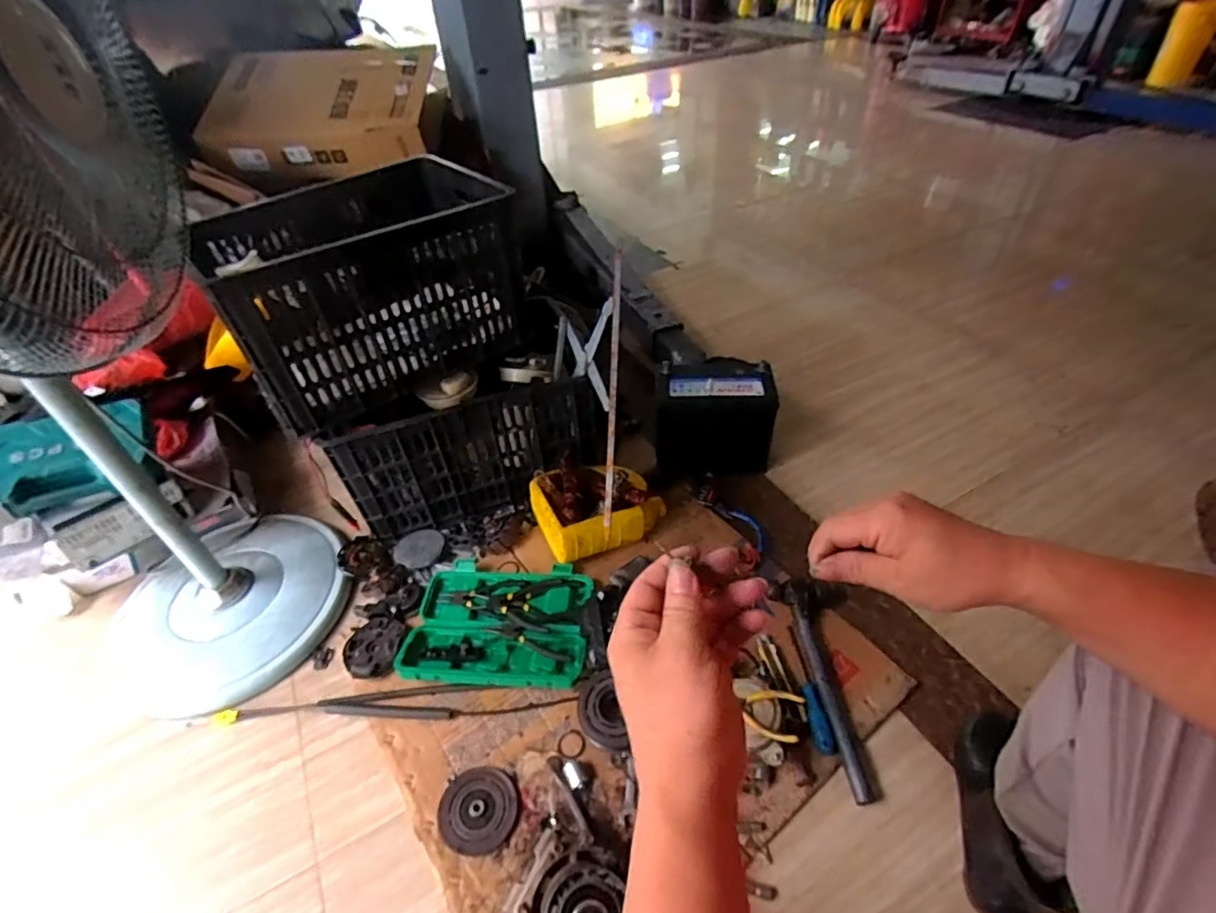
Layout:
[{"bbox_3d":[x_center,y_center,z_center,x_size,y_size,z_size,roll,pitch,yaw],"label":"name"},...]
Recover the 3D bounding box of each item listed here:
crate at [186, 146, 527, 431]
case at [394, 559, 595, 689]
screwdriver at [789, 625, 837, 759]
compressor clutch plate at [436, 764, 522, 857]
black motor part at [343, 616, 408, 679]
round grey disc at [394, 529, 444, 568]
[{"bbox_3d":[-0.435,-0.320,1.055,0.480,0.283,0.321,-30,49,-24],"label":"crate"},{"bbox_3d":[-0.180,0.277,0.967,0.300,0.034,0.228,2,44,7],"label":"case"},{"bbox_3d":[0.304,0.345,0.864,0.029,0.022,0.195,-3,44,2],"label":"screwdriver"},{"bbox_3d":[-0.176,0.480,0.780,0.107,0.014,0.105,-2,44,2],"label":"compressor clutch plate"},{"bbox_3d":[-0.392,0.316,0.952,0.107,0.024,0.102,-2,44,2],"label":"black motor part"},{"bbox_3d":[-0.367,0.176,1.108,0.095,0.016,0.088,-2,44,2],"label":"round grey disc"}]

